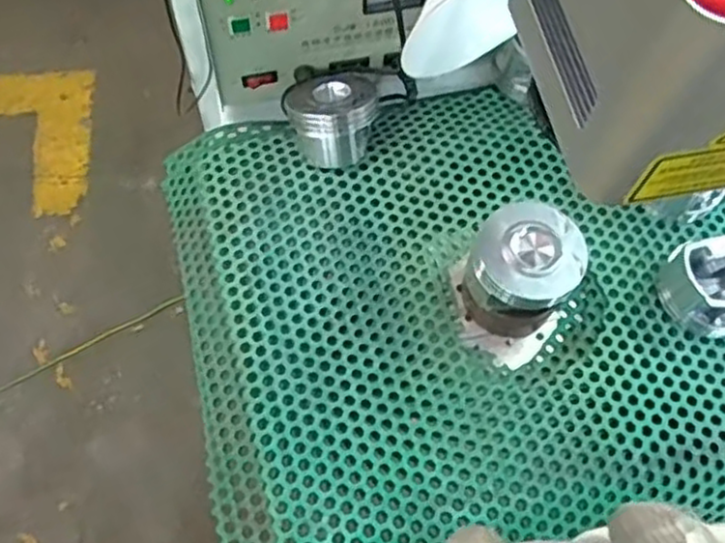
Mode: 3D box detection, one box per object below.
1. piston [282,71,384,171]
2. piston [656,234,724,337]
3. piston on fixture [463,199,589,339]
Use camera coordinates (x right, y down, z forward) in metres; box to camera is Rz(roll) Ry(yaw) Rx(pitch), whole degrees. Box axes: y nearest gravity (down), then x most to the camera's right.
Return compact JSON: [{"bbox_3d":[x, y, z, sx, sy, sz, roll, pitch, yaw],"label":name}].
[{"bbox_3d":[-0.025,-0.135,0.599,0.072,0.044,0.082,-29,69,-16],"label":"piston"},{"bbox_3d":[0.271,0.010,0.544,0.078,0.048,0.067,-15,66,-10],"label":"piston"},{"bbox_3d":[0.115,0.001,0.521,0.073,0.087,0.069,1,65,-3],"label":"piston on fixture"}]

